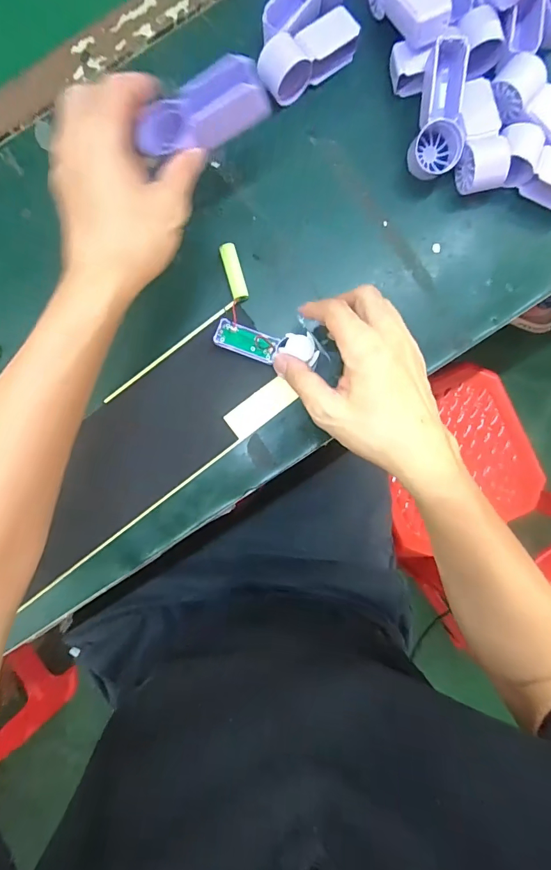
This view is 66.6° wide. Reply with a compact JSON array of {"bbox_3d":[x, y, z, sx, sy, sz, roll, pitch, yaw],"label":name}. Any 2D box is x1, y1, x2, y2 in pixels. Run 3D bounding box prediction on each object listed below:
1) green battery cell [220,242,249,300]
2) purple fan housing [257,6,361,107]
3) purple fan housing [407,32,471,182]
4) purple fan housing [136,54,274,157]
[{"bbox_3d":[-0.037,-0.149,0.384,0.015,0.012,0.050,-15,90,0],"label":"green battery cell"},{"bbox_3d":[0.027,-0.338,0.374,0.094,0.032,0.037,-37,90,0],"label":"purple fan housing"},{"bbox_3d":[0.142,-0.279,0.361,0.040,0.032,0.095,3,109,0],"label":"purple fan housing"},{"bbox_3d":[-0.053,-0.234,0.308,0.097,0.030,0.039,-16,88,10],"label":"purple fan housing"}]

